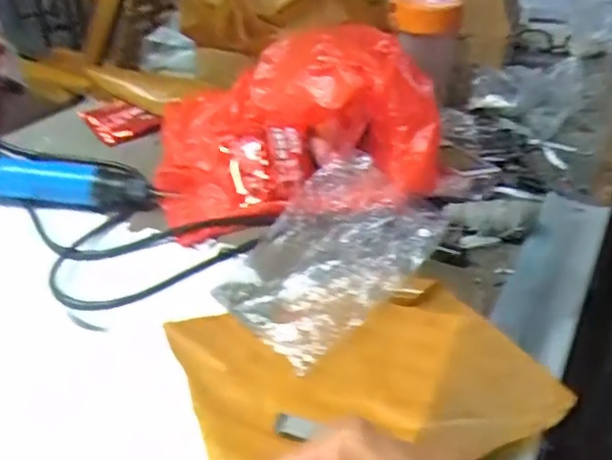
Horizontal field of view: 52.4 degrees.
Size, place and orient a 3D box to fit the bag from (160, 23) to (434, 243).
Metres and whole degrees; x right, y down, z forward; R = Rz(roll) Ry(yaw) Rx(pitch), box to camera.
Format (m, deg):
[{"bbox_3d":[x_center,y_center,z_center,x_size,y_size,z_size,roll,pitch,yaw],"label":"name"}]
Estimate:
[{"bbox_3d":[-0.016,-0.107,0.579,0.244,0.120,0.211,-5,32,-6],"label":"bag"}]

